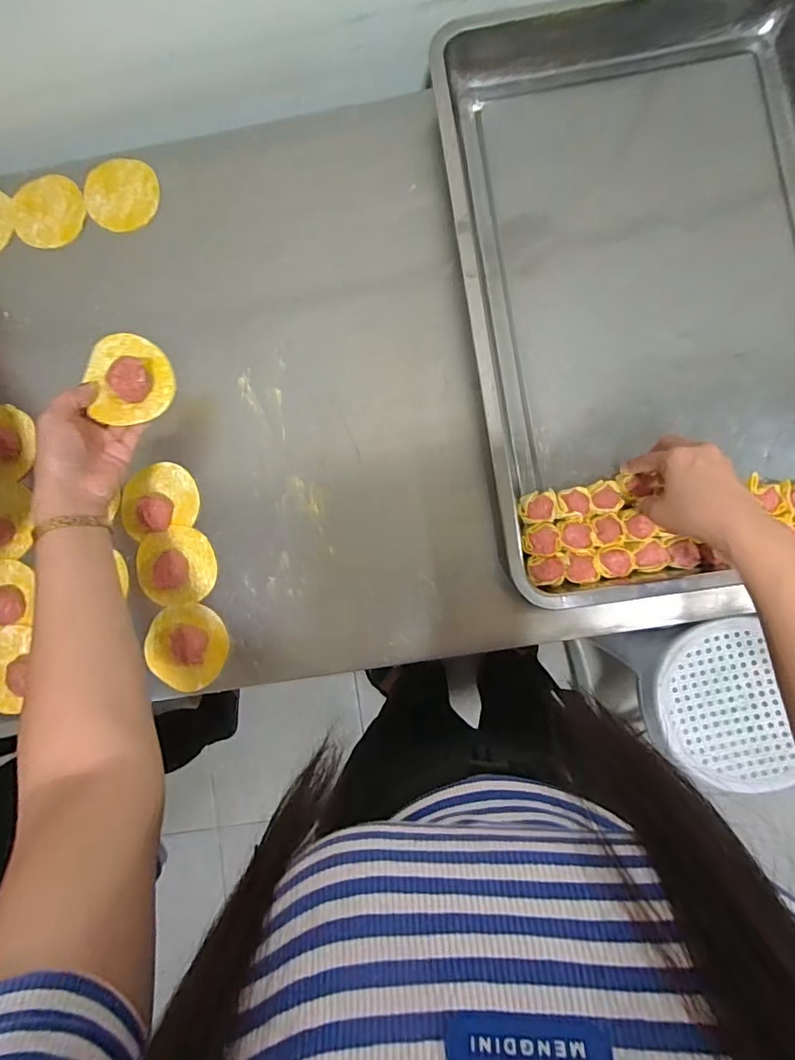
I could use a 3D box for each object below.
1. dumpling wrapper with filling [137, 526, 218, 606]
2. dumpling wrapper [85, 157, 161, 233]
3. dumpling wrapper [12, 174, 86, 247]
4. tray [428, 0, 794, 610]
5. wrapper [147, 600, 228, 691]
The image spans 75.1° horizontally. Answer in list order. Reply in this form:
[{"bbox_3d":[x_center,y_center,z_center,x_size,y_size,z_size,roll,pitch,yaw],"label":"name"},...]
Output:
[{"bbox_3d":[-0.229,0.037,0.527,0.077,0.018,0.077,0,85,1],"label":"dumpling wrapper with filling"},{"bbox_3d":[-0.307,-0.373,0.574,0.075,0.006,0.079,0,91,-5],"label":"dumpling wrapper"},{"bbox_3d":[-0.389,-0.355,0.577,0.077,0.006,0.085,14,84,-3],"label":"dumpling wrapper"},{"bbox_3d":[0.255,-0.248,0.506,0.387,0.061,0.631,-8,85,1],"label":"tray"},{"bbox_3d":[-0.215,0.117,0.520,0.081,0.017,0.083,0,85,1],"label":"wrapper"}]

